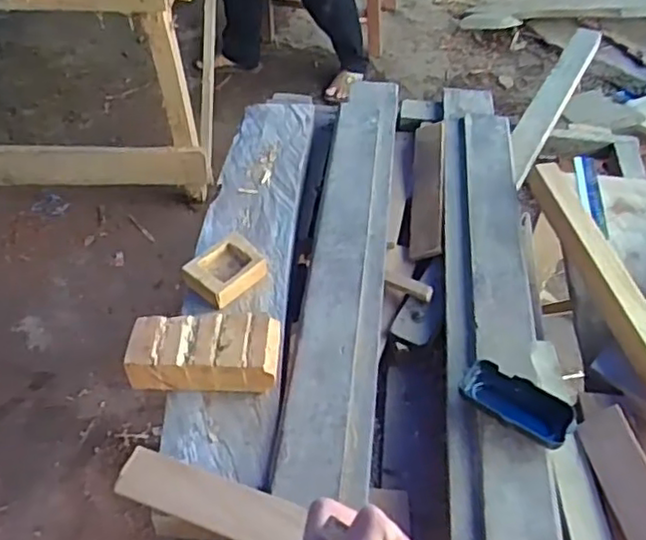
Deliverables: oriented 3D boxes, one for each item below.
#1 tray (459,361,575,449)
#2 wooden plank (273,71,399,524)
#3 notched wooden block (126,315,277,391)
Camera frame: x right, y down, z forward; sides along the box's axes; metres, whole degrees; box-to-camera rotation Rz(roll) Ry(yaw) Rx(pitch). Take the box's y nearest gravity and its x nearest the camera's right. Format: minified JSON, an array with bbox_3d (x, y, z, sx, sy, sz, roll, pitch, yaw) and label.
[{"bbox_3d":[0.197,0.137,0.671,0.111,0.027,0.055,31,54,25],"label":"tray"},{"bbox_3d":[0.040,-0.045,0.852,0.092,0.036,0.717,5,49,4],"label":"wooden plank"},{"bbox_3d":[-0.122,0.087,0.688,0.153,0.042,0.078,1,47,0],"label":"notched wooden block"}]

